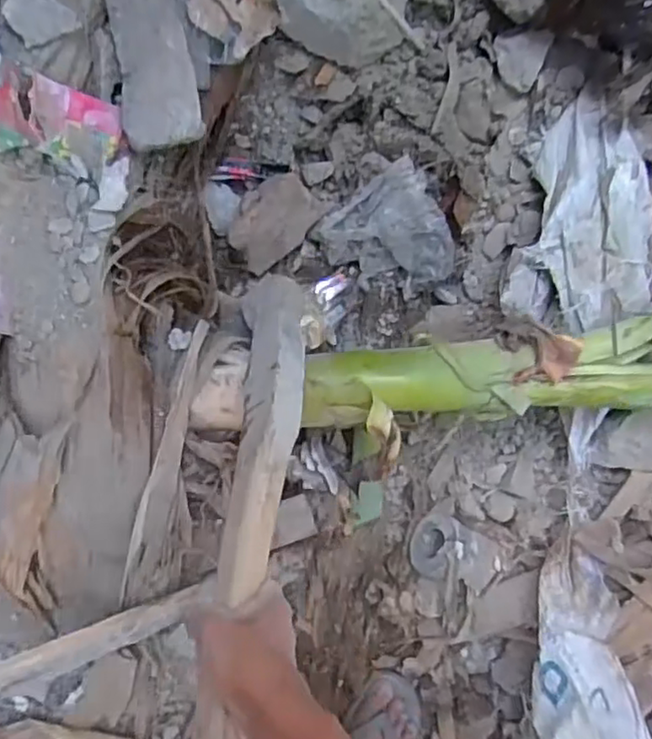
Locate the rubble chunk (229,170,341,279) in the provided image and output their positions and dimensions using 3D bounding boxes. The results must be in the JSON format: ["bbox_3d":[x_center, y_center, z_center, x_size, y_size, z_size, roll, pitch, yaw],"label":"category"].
[{"bbox_3d":[-0.063,-0.175,0.768,0.116,0.019,0.088,-46,135,14],"label":"rubble chunk"}]

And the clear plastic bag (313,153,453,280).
[{"bbox_3d":[0.082,-0.159,0.787,0.143,0.060,0.142,-39,106,6],"label":"clear plastic bag"}]

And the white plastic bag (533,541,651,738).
[{"bbox_3d":[0.317,0.424,0.795,0.131,0.096,0.380,-6,88,-6],"label":"white plastic bag"}]

